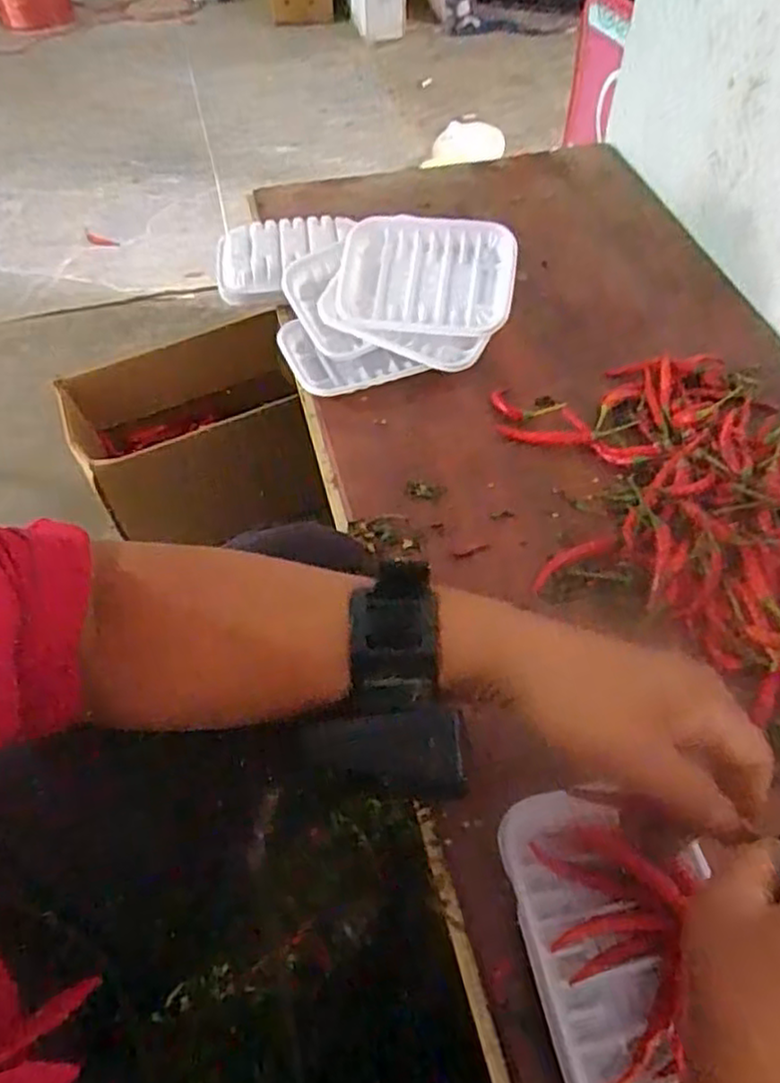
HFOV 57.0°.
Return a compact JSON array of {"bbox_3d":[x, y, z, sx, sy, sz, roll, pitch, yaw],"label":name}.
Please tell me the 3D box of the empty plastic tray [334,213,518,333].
[{"bbox_3d":[0.028,-0.211,0.575,0.137,0.017,0.098,7,82,8],"label":"empty plastic tray"}]

